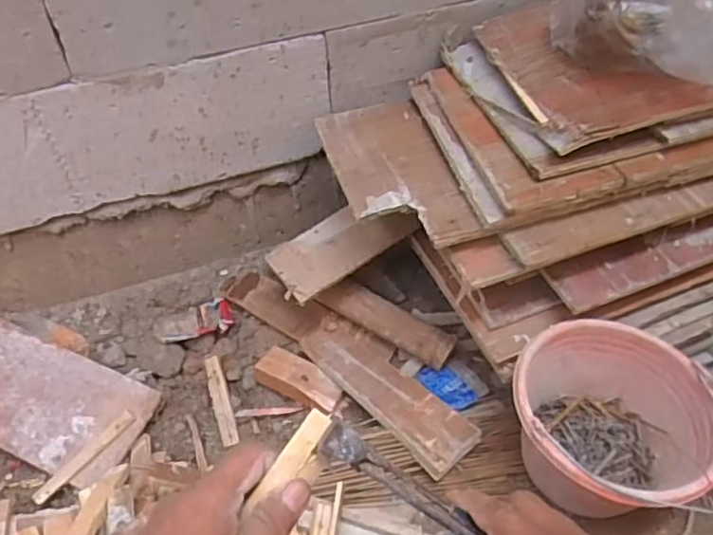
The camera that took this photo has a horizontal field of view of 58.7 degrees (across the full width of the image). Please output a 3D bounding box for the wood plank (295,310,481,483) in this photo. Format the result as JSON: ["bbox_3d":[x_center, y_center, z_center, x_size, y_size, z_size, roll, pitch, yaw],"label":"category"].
[{"bbox_3d":[0.037,0.175,0.966,0.093,0.031,0.335,-32,53,-25],"label":"wood plank"}]

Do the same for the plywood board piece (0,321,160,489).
[{"bbox_3d":[-0.471,0.196,0.944,0.317,0.012,0.161,22,56,8],"label":"plywood board piece"}]

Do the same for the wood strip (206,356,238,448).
[{"bbox_3d":[-0.211,0.203,0.987,0.029,0.011,0.171,-14,48,-11],"label":"wood strip"}]

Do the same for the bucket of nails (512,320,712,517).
[{"bbox_3d":[0.329,0.221,0.841,0.254,0.171,0.245,21,51,21],"label":"bucket of nails"}]

